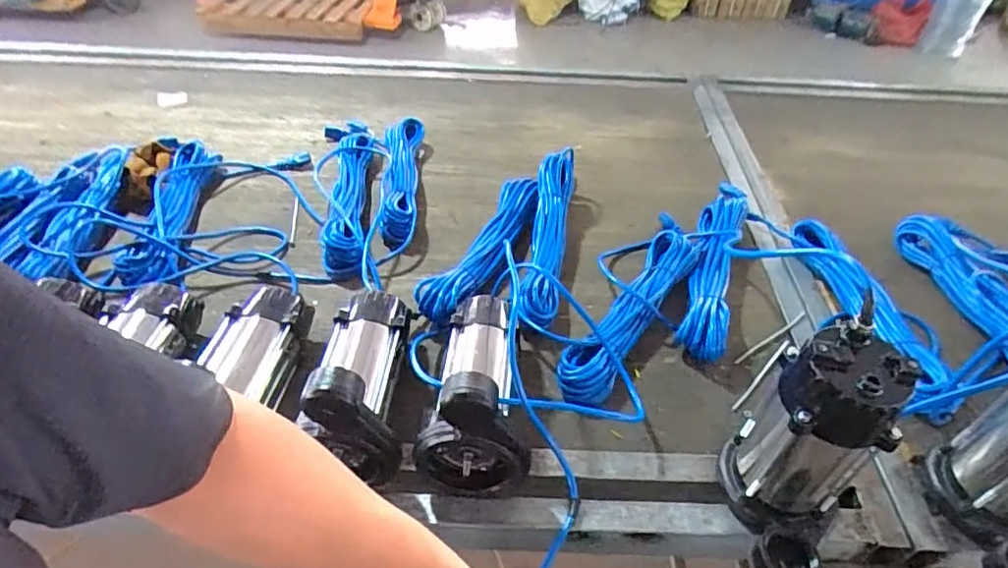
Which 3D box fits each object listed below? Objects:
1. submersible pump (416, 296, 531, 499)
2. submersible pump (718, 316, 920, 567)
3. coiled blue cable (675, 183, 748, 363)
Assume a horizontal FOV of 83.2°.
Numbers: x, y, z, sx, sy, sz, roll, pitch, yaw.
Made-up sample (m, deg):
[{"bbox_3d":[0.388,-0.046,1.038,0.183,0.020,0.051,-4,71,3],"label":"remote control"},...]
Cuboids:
[{"bbox_3d":[-0.042,0.098,0.651,0.119,0.159,0.243,-3,45,-6],"label":"submersible pump"},{"bbox_3d":[0.284,0.167,0.538,0.118,0.235,0.126,-33,54,-31],"label":"submersible pump"},{"bbox_3d":[0.335,-0.049,0.897,0.072,0.048,0.415,17,46,14],"label":"coiled blue cable"}]

